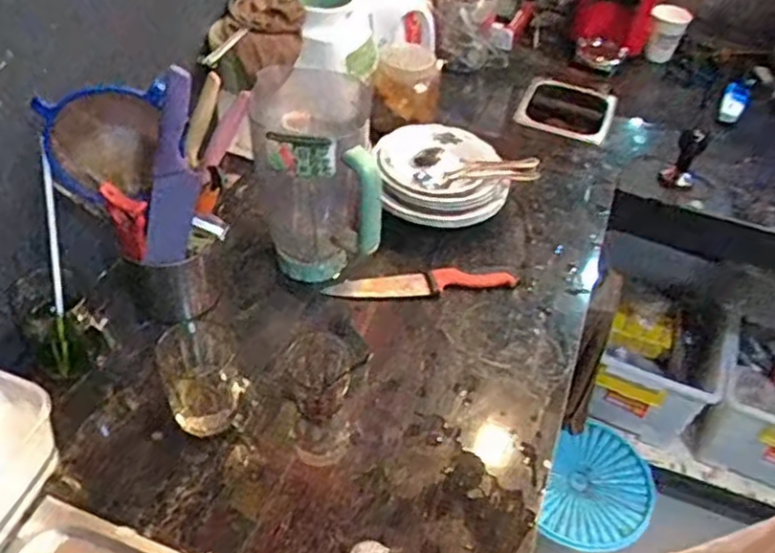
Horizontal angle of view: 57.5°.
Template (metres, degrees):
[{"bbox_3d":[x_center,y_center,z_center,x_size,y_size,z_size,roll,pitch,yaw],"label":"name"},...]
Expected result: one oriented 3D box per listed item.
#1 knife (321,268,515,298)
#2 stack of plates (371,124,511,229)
[{"bbox_3d":[0.048,0.008,0.938,0.246,0.019,0.038,-5,46,-12],"label":"knife"},{"bbox_3d":[0.074,-0.147,1.021,0.179,0.058,0.159,-2,46,-9],"label":"stack of plates"}]

